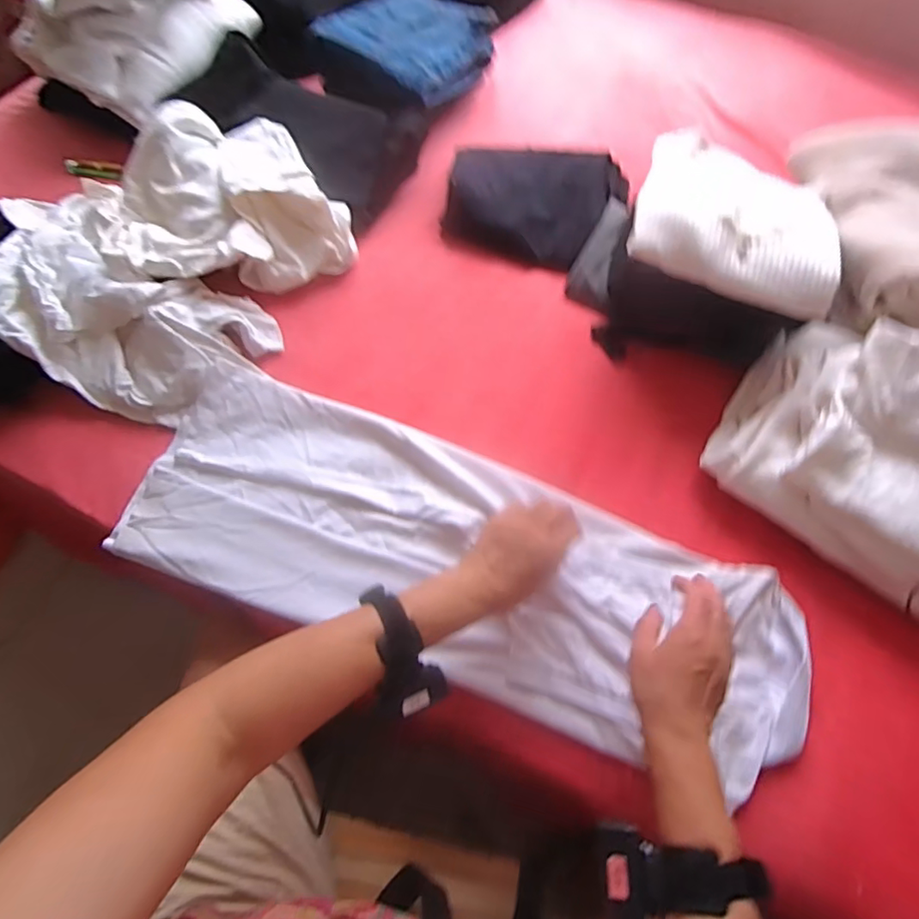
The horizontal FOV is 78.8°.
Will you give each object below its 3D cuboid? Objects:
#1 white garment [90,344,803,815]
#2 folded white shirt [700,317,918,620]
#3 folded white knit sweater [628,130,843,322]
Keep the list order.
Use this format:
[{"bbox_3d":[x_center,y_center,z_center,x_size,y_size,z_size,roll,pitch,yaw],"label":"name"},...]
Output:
[{"bbox_3d":[-0.002,0.109,0.598,0.723,0.032,0.239,21,65,7],"label":"white garment"},{"bbox_3d":[0.470,-0.001,0.613,0.321,0.134,0.229,36,67,13],"label":"folded white shirt"},{"bbox_3d":[0.322,-0.281,0.644,0.229,0.046,0.209,19,65,6],"label":"folded white knit sweater"}]

